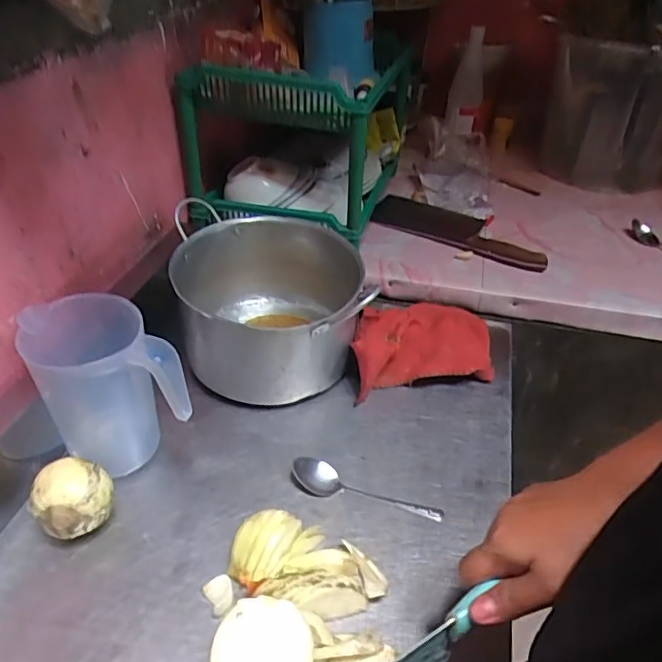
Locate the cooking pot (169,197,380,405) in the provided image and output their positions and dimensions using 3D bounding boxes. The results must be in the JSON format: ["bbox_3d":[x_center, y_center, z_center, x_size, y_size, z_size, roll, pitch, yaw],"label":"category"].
[{"bbox_3d":[-0.081,-0.029,0.712,0.224,0.139,0.247,2,38,2],"label":"cooking pot"}]

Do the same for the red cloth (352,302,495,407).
[{"bbox_3d":[0.107,0.013,0.721,0.180,0.061,0.133,-8,39,-12],"label":"red cloth"}]

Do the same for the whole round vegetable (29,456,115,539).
[{"bbox_3d":[-0.235,0.160,0.518,0.055,0.068,0.065,30,47,32],"label":"whole round vegetable"}]

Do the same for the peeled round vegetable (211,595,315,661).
[{"bbox_3d":[-0.053,0.251,0.430,0.074,0.050,0.068,1,38,0],"label":"peeled round vegetable"}]

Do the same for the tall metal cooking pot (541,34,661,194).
[{"bbox_3d":[0.530,-0.417,1.070,0.226,0.258,0.188,13,40,14],"label":"tall metal cooking pot"}]

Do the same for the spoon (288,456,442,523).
[{"bbox_3d":[0.037,0.158,0.571,0.154,0.021,0.033,10,39,12],"label":"spoon"}]

